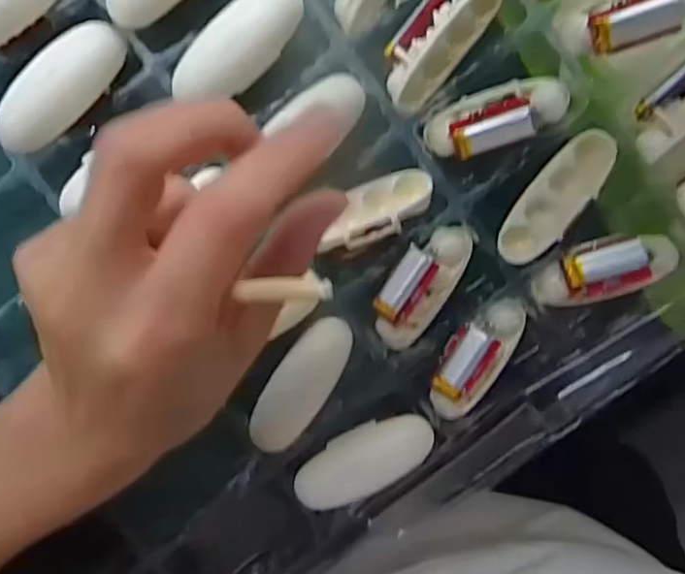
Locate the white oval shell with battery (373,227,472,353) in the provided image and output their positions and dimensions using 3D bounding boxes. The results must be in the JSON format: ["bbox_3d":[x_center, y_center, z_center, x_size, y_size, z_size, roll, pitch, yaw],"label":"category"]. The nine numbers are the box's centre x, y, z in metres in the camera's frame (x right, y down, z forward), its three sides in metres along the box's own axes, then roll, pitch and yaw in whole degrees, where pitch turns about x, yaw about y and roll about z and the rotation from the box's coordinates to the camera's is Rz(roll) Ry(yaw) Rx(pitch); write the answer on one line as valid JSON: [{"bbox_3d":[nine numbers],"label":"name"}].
[{"bbox_3d":[0.036,-0.001,0.282,0.030,0.012,0.064,31,91,-7],"label":"white oval shell with battery"}]

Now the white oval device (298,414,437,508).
[{"bbox_3d":[0.010,0.081,0.287,0.066,0.016,0.026,-26,96,-3],"label":"white oval device"}]

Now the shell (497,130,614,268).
[{"bbox_3d":[0.094,-0.040,0.272,0.025,0.013,0.064,35,104,-7],"label":"shell"}]

